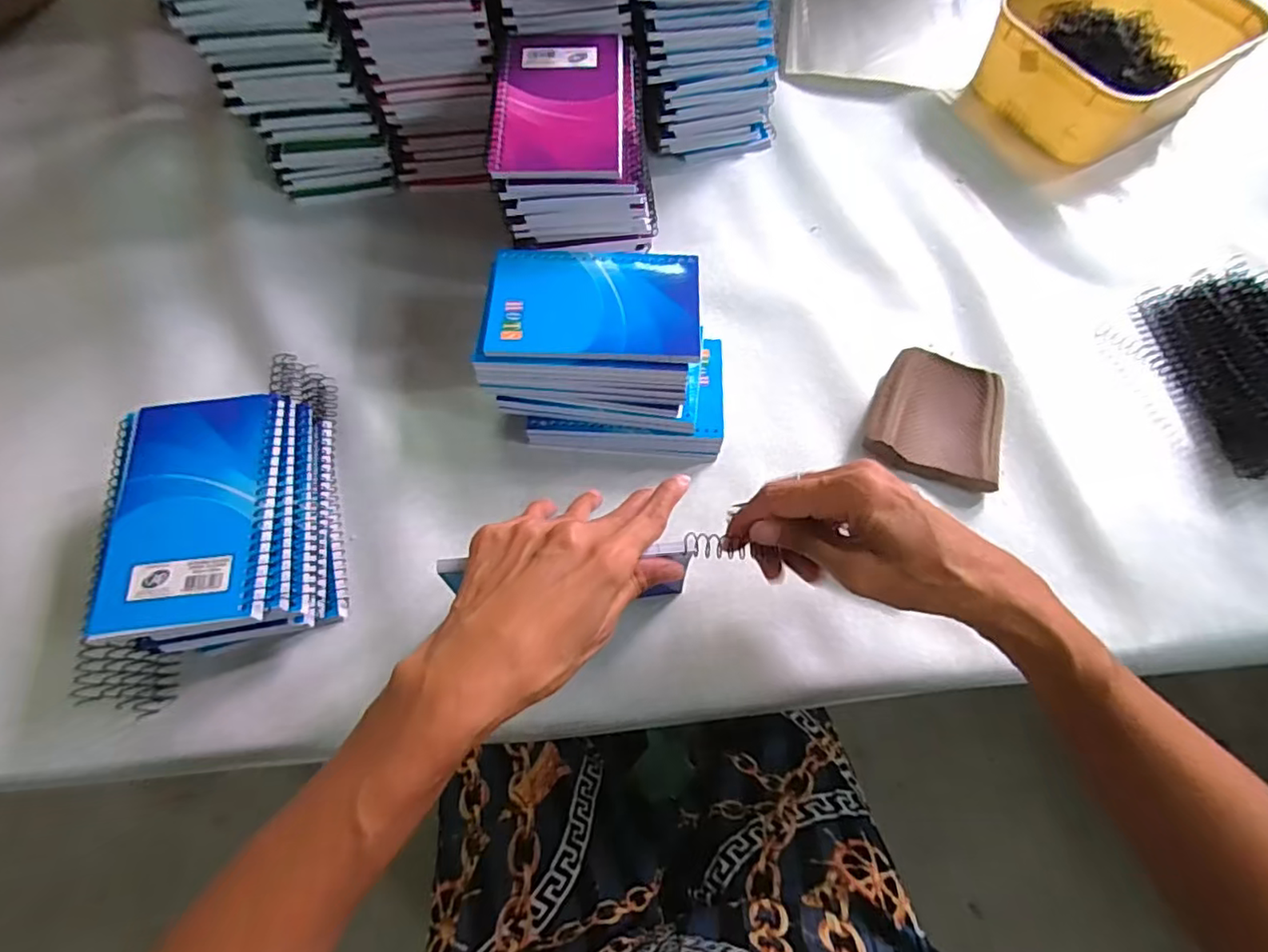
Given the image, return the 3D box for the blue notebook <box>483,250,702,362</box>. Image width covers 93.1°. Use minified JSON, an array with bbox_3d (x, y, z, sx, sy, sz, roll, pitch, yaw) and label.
[{"bbox_3d":[-0.024,-0.109,0.377,0.129,0.004,0.082,3,67,0],"label":"blue notebook"}]

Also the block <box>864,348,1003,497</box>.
[{"bbox_3d":[0.210,-0.039,0.415,0.086,0.022,0.094,22,69,8],"label":"block"}]

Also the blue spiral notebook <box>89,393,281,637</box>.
[{"bbox_3d":[-0.240,0.018,0.328,0.084,0.009,0.130,-7,68,-4],"label":"blue spiral notebook"}]

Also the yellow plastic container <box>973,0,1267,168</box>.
[{"bbox_3d":[0.423,-0.387,0.545,0.200,0.066,0.178,-29,71,-12],"label":"yellow plastic container"}]

